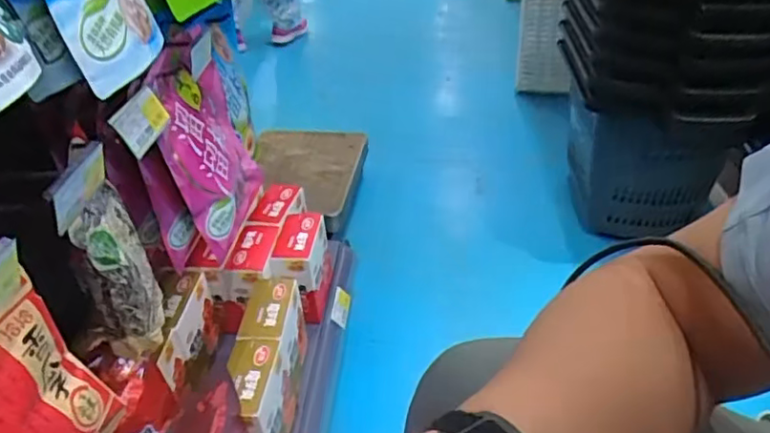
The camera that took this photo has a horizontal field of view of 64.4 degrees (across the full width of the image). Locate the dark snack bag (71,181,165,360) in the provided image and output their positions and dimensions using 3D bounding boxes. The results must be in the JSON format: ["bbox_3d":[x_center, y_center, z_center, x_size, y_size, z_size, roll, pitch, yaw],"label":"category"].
[{"bbox_3d":[-0.294,0.062,0.678,0.046,0.182,0.121,-8,35,-4],"label":"dark snack bag"}]

